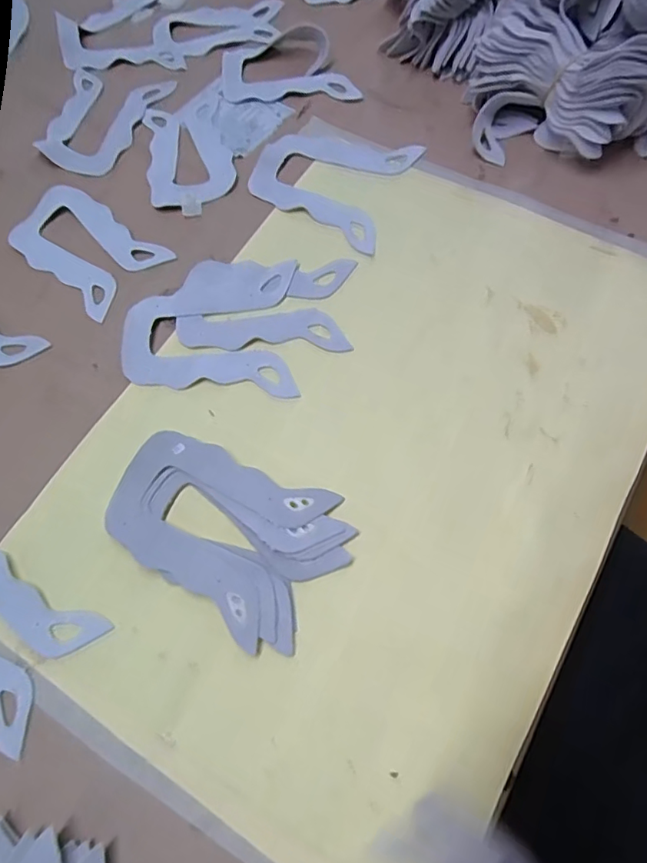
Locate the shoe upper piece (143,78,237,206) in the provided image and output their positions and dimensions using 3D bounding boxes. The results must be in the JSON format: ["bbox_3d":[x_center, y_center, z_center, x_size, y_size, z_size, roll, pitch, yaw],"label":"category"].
[{"bbox_3d":[-0.115,-0.246,0.449,0.069,0.005,0.136,-11,68,-2],"label":"shoe upper piece"}]

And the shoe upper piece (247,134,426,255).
[{"bbox_3d":[0.006,-0.207,0.425,0.123,0.004,0.106,27,71,13],"label":"shoe upper piece"}]

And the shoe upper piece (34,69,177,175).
[{"bbox_3d":[-0.198,-0.278,0.468,0.095,0.007,0.122,11,69,7],"label":"shoe upper piece"}]

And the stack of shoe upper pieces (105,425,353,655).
[{"bbox_3d":[-0.059,0.056,0.320,0.139,0.014,0.090,30,72,14],"label":"stack of shoe upper pieces"}]

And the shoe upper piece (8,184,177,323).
[{"bbox_3d":[-0.189,-0.146,0.412,0.125,0.005,0.074,38,74,16],"label":"shoe upper piece"}]

